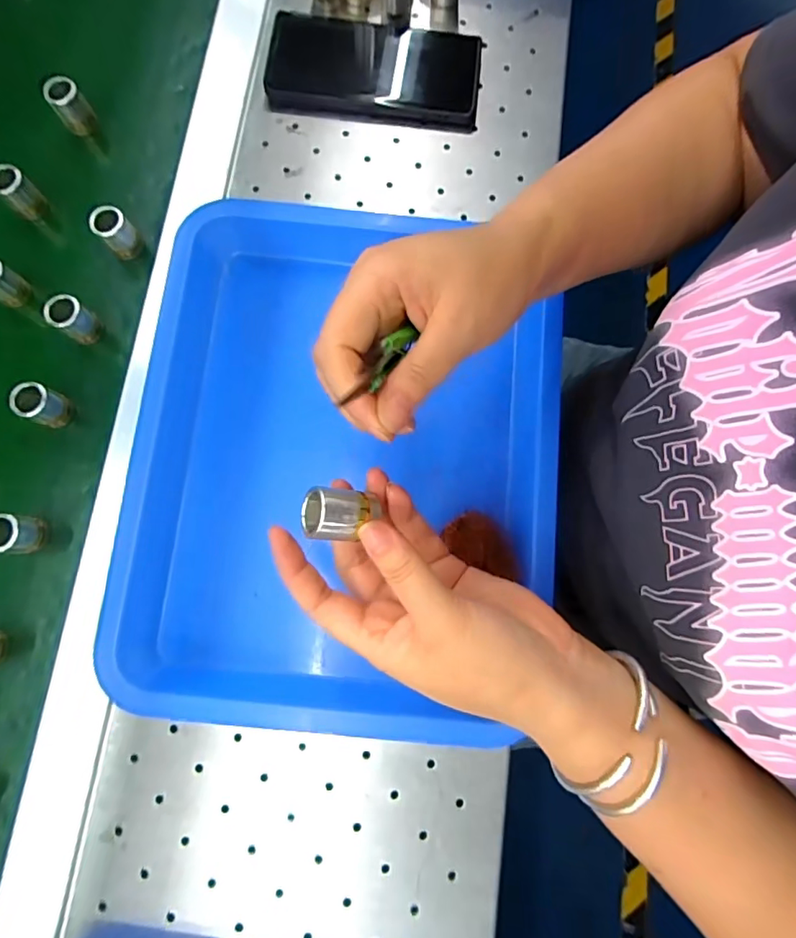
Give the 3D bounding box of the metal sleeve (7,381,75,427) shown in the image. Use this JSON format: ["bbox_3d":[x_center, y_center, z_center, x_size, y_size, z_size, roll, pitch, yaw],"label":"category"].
[{"bbox_3d":[-0.237,-0.042,0.337,0.020,0.037,0.023,16,80,2],"label":"metal sleeve"}]

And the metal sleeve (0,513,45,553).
[{"bbox_3d":[-0.243,0.042,0.323,0.020,0.038,0.023,1,80,0],"label":"metal sleeve"}]

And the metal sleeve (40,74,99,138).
[{"bbox_3d":[-0.246,-0.273,0.379,0.024,0.031,0.021,-38,82,-7],"label":"metal sleeve"}]

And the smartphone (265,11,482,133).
[{"bbox_3d":[-0.019,-0.313,0.393,0.163,0.017,0.078,7,80,1],"label":"smartphone"}]

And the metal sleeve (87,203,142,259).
[{"bbox_3d":[-0.200,-0.168,0.360,0.023,0.038,0.019,-39,82,-7],"label":"metal sleeve"}]

